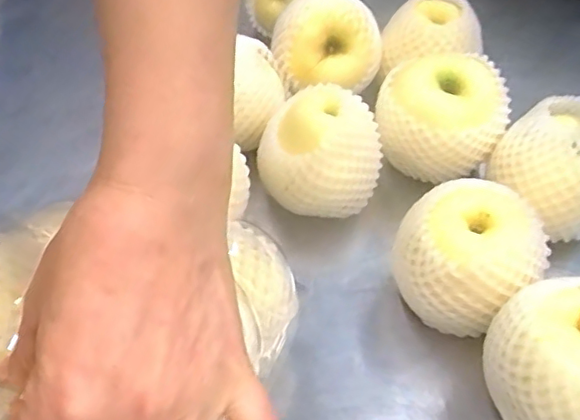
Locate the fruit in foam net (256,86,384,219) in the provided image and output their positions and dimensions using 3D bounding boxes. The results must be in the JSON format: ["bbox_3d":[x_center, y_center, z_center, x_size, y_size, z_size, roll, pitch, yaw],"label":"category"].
[{"bbox_3d":[0.022,-0.044,0.453,0.087,0.075,0.079,31,57,23],"label":"fruit in foam net"}]

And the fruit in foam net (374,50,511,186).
[{"bbox_3d":[0.121,-0.074,0.488,0.100,0.093,0.099,8,51,6],"label":"fruit in foam net"}]

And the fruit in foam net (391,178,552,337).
[{"bbox_3d":[0.115,0.034,0.397,0.084,0.088,0.089,-24,55,-20],"label":"fruit in foam net"}]

